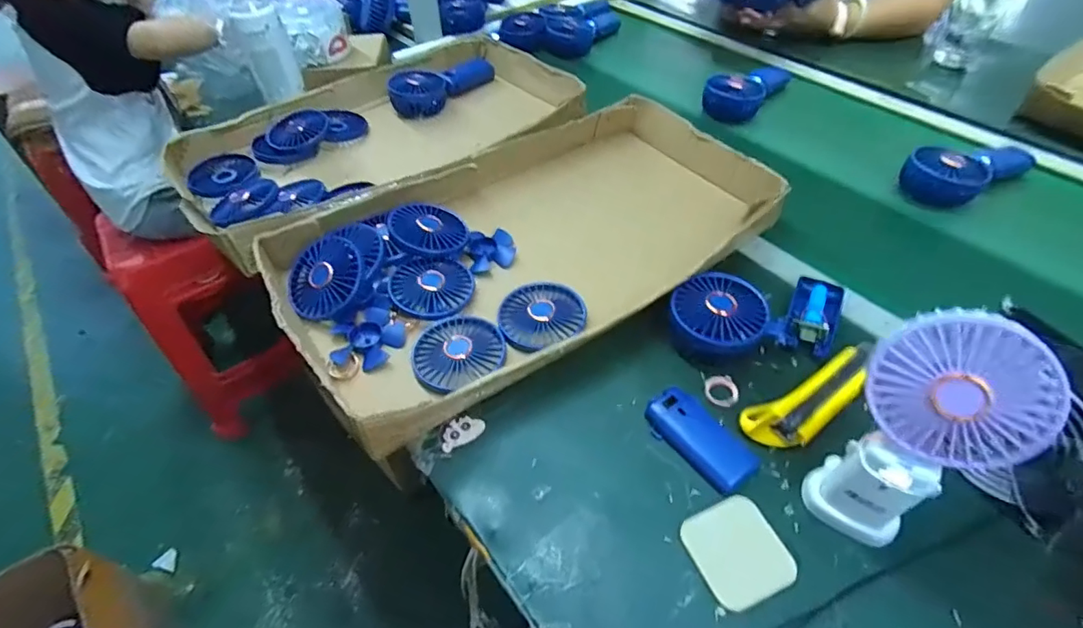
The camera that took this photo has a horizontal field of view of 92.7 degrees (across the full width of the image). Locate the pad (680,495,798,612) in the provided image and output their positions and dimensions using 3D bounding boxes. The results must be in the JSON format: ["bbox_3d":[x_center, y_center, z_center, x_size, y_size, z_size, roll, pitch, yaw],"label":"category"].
[{"bbox_3d":[0.141,0.171,0.375,0.064,0.008,0.065,-19,51,-14],"label":"pad"}]

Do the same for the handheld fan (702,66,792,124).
[{"bbox_3d":[0.330,-0.367,0.816,0.080,0.047,0.194,28,55,24],"label":"handheld fan"}]

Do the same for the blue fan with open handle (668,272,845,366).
[{"bbox_3d":[0.204,0.005,0.496,0.169,0.050,0.092,-7,49,-5],"label":"blue fan with open handle"}]

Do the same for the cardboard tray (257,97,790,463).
[{"bbox_3d":[0.006,-0.097,0.580,0.557,0.055,0.279,-31,55,-23],"label":"cardboard tray"}]

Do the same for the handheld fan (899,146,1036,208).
[{"bbox_3d":[0.540,-0.184,0.651,0.166,0.056,0.080,-23,52,-18],"label":"handheld fan"}]

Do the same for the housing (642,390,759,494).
[{"bbox_3d":[0.131,0.102,0.431,0.045,0.017,0.096,-32,55,-24],"label":"housing"}]

